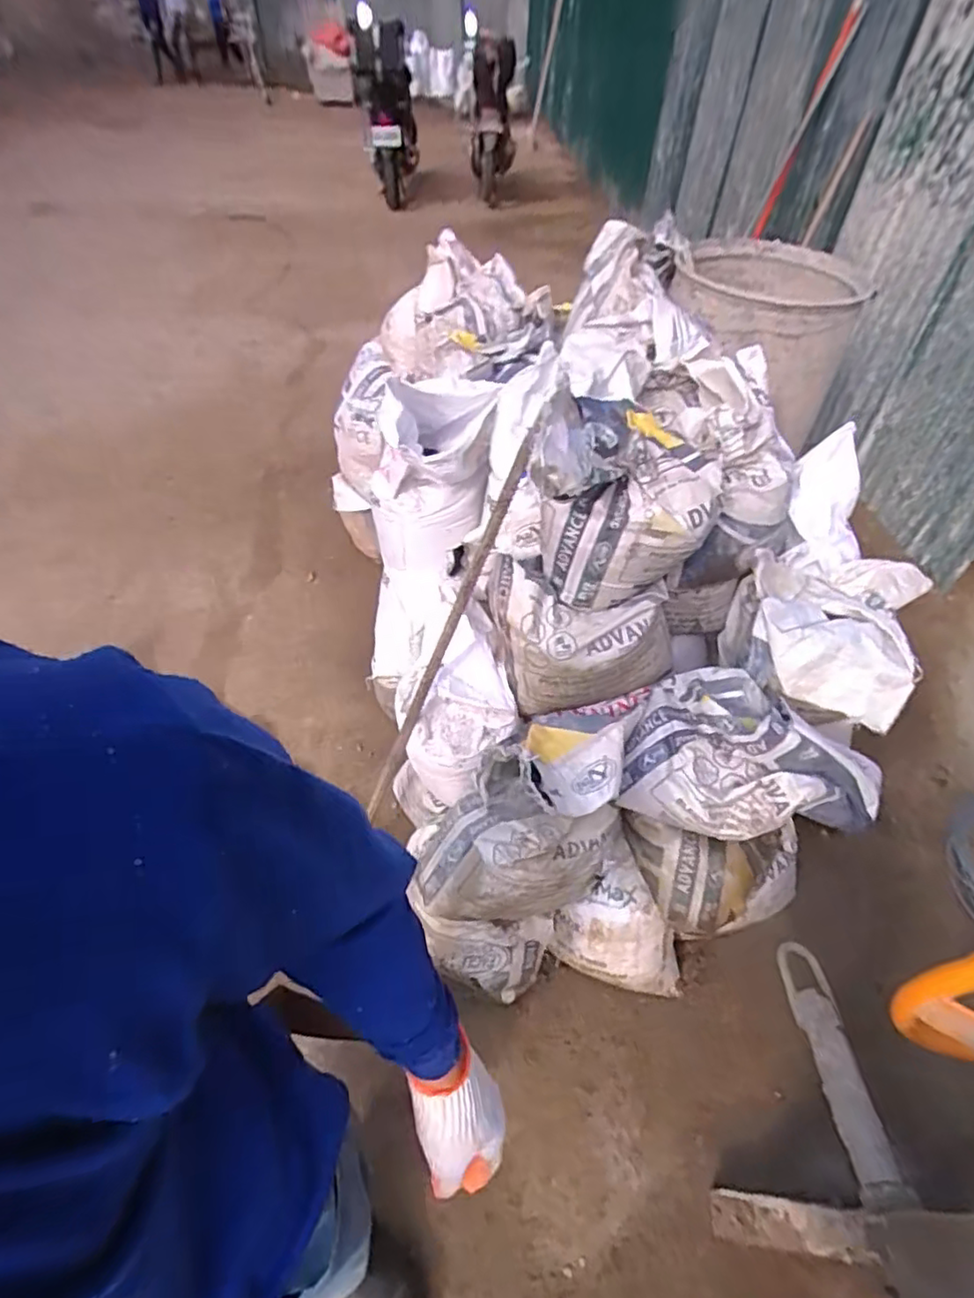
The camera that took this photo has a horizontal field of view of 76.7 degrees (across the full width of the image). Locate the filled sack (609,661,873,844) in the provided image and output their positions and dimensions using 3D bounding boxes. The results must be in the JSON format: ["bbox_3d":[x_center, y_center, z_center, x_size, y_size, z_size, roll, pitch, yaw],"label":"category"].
[{"bbox_3d":[0.498,0.194,1.169,0.466,0.201,0.267,5,46,4],"label":"filled sack"}]

